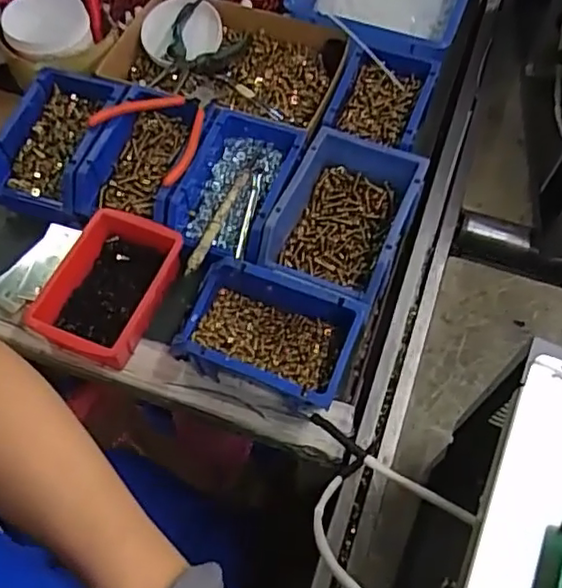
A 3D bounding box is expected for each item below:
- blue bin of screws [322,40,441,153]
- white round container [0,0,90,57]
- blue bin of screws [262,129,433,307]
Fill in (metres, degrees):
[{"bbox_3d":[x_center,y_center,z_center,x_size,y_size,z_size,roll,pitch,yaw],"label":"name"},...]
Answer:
[{"bbox_3d":[0.112,-0.220,0.688,0.103,0.047,0.145,17,64,9],"label":"blue bin of screws"},{"bbox_3d":[-0.273,-0.319,0.691,0.091,0.028,0.108,-24,65,-12],"label":"white round container"},{"bbox_3d":[0.063,-0.075,0.622,0.123,0.068,0.180,21,65,11],"label":"blue bin of screws"}]

